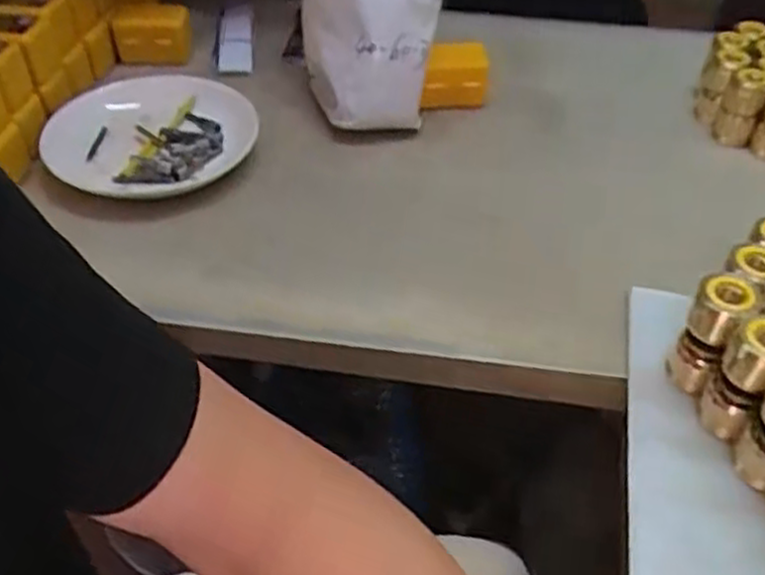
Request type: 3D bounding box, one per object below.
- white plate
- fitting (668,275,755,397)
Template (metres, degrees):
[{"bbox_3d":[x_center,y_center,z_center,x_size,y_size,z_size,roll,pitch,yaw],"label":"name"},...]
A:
[{"bbox_3d":[-0.235,-0.159,0.775,0.209,0.034,0.189,22,47,19],"label":"white plate"},{"bbox_3d":[0.233,0.035,0.551,0.032,0.096,0.032,29,49,25],"label":"fitting"}]

